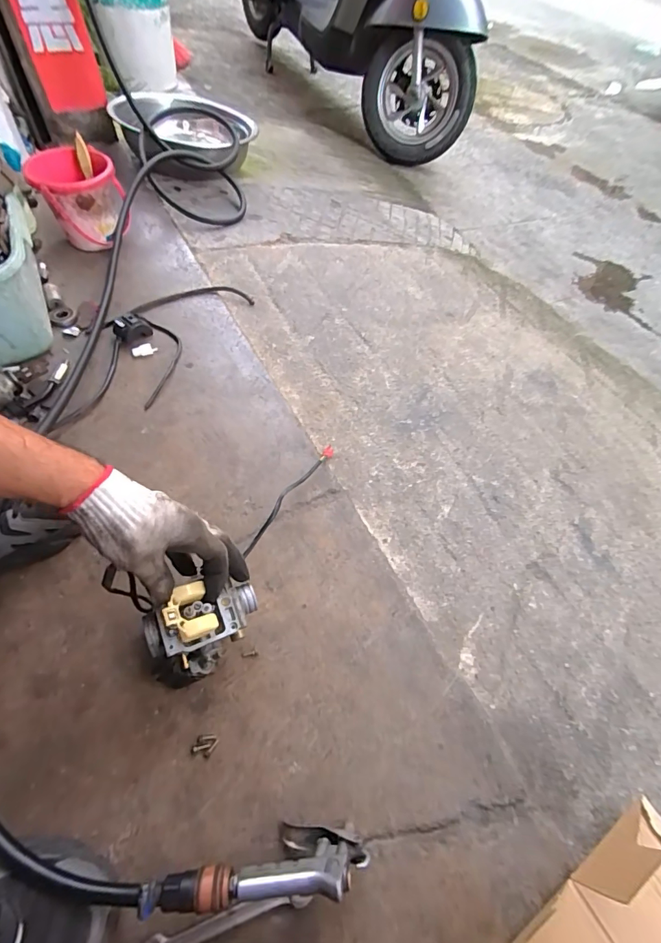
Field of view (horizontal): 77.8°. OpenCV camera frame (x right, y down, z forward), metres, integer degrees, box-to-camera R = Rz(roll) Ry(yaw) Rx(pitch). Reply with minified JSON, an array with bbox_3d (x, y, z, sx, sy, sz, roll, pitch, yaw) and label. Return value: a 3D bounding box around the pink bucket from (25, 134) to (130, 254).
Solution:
[{"bbox_3d":[-0.468,-0.520,0.796,0.119,0.137,0.166,8,58,0],"label":"pink bucket"}]

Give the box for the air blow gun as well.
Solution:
[{"bbox_3d":[-0.060,0.340,0.351,0.181,0.074,0.042,-2,59,-6],"label":"air blow gun"}]

